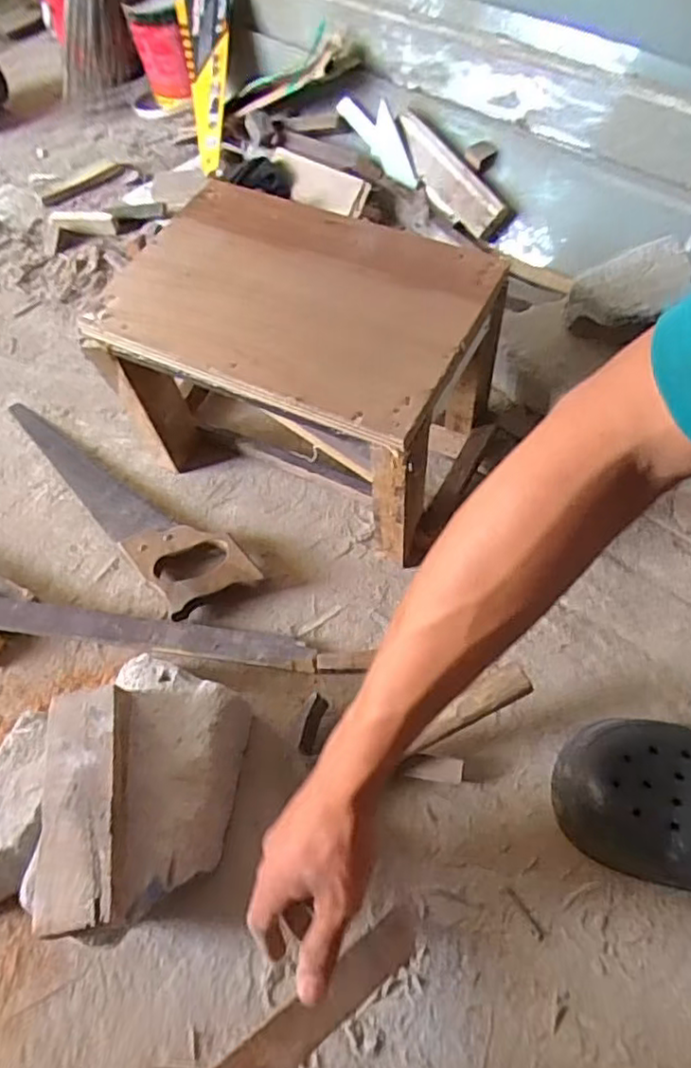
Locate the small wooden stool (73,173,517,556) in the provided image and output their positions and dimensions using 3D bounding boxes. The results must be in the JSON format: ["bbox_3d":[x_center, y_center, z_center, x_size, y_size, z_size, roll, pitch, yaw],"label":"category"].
[{"bbox_3d":[-0.031,-0.156,0.662,0.326,0.226,0.221,22,62,16],"label":"small wooden stool"}]

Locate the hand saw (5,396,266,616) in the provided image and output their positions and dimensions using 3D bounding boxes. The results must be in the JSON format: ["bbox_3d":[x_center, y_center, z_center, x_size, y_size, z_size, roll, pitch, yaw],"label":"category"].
[{"bbox_3d":[-0.262,-0.049,0.729,0.422,0.033,0.093,39,68,23],"label":"hand saw"}]

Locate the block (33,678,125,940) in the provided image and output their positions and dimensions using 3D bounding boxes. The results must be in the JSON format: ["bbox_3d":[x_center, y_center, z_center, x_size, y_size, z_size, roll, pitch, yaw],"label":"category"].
[{"bbox_3d":[-0.192,0.198,0.485,0.058,0.027,0.166,-11,58,-3],"label":"block"}]

